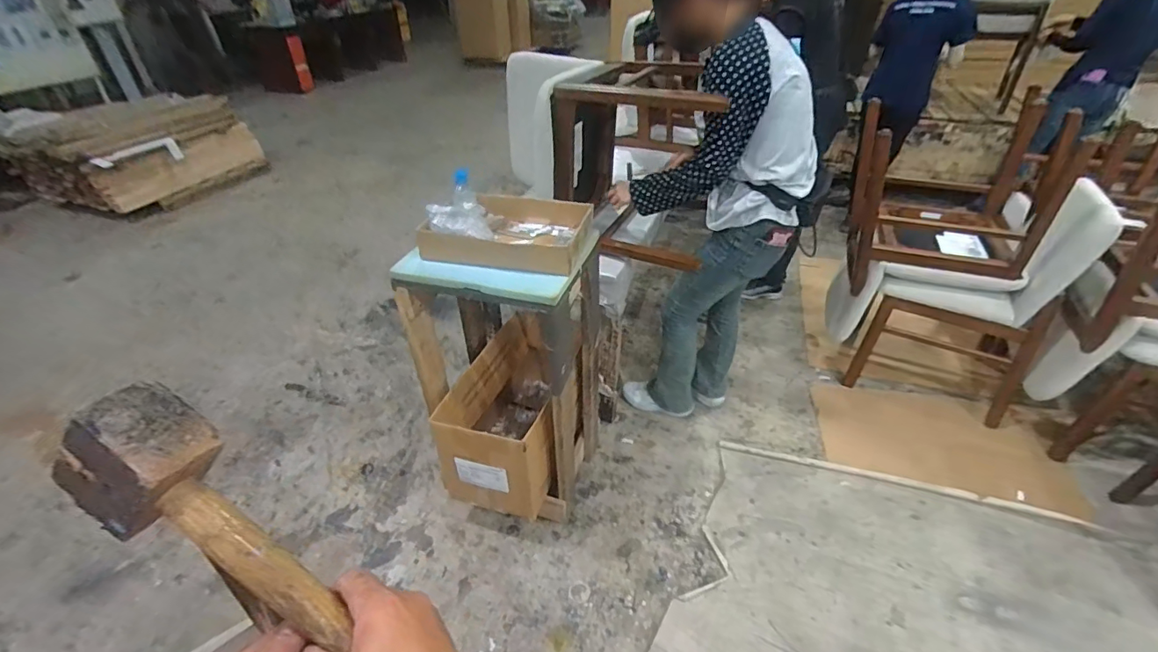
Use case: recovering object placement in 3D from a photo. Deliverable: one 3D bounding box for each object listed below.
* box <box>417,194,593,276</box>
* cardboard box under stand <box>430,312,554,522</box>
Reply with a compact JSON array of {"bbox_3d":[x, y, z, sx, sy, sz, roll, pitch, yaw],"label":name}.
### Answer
[{"bbox_3d":[-0.162,-0.224,1.218,0.369,0.079,0.286,10,39,15],"label":"box"},{"bbox_3d":[-0.182,0.265,1.564,0.308,0.323,0.532,9,38,13],"label":"cardboard box under stand"}]

